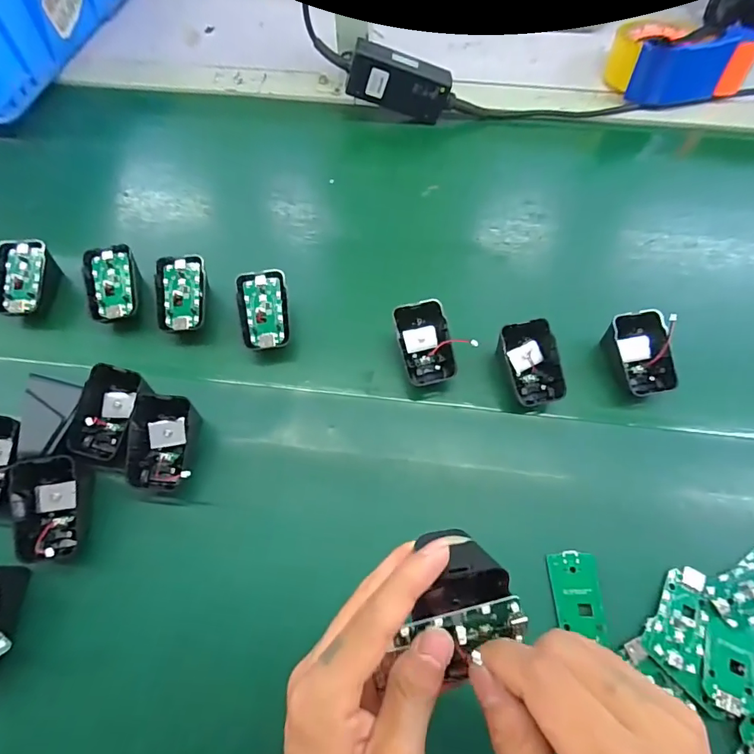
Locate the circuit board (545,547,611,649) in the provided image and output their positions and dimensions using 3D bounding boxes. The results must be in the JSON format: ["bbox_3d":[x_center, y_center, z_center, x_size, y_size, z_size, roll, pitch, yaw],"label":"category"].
[{"bbox_3d":[0.140,0.151,0.316,0.032,0.005,0.056,-2,64,-1],"label":"circuit board"}]

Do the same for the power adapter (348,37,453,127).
[{"bbox_3d":[0.028,-0.334,0.524,0.120,0.053,0.025,11,62,-16],"label":"power adapter"}]

